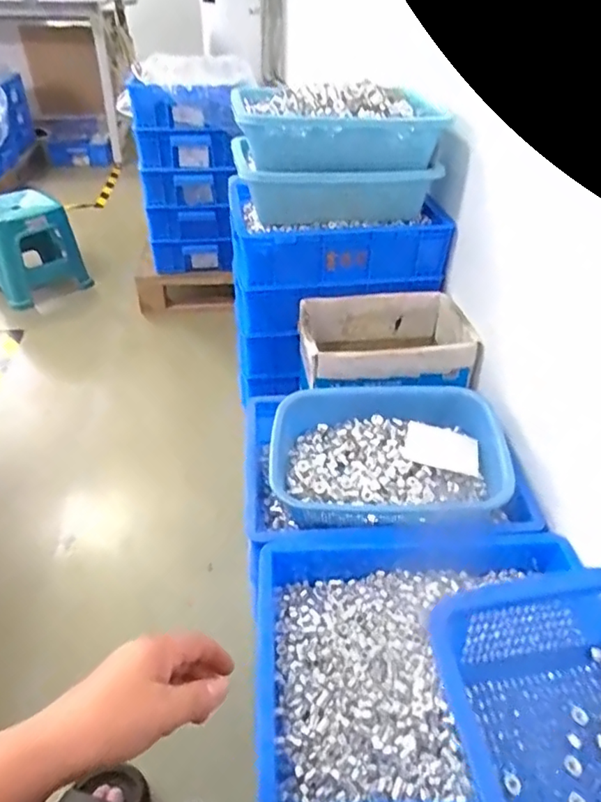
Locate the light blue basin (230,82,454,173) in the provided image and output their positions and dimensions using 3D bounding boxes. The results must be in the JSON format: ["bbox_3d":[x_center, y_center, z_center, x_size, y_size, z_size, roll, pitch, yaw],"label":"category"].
[{"bbox_3d":[0.066,-0.511,1.021,0.375,0.109,0.221,0,40,-2],"label":"light blue basin"}]

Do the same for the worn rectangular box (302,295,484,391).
[{"bbox_3d":[0.159,-0.110,1.052,0.316,0.109,0.216,-2,40,-5],"label":"worn rectangular box"}]

